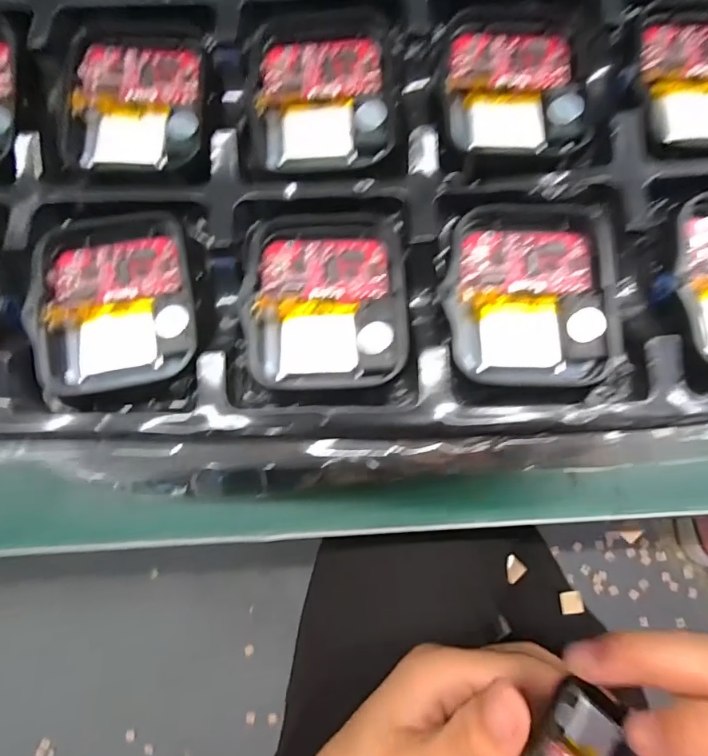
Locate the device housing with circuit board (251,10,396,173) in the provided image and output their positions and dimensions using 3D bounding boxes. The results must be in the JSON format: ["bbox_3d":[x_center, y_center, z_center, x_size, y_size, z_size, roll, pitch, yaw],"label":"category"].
[{"bbox_3d":[-0.008,-0.075,0.122,0.036,0.007,0.043,-2,76,1],"label":"device housing with circuit board"}]

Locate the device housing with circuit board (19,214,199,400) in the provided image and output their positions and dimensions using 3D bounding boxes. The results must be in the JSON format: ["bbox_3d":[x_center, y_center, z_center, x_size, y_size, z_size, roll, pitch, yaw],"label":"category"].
[{"bbox_3d":[-0.058,-0.019,0.113,0.037,0.007,0.042,-12,76,-2],"label":"device housing with circuit board"}]

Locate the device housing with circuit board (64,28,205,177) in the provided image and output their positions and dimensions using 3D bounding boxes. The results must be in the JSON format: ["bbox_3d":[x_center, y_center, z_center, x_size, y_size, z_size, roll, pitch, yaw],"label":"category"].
[{"bbox_3d":[-0.057,-0.075,0.123,0.042,0.005,0.042,0,82,-1],"label":"device housing with circuit board"}]

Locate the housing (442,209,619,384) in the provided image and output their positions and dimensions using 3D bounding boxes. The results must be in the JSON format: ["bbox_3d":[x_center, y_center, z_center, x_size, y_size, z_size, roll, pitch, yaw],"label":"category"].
[{"bbox_3d":[0.041,-0.020,0.109,0.038,0.010,0.042,-1,76,1],"label":"housing"}]

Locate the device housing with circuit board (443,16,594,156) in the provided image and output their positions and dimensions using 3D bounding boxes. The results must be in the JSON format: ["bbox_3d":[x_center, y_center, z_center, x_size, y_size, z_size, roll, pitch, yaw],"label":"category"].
[{"bbox_3d":[0.041,-0.076,0.121,0.036,0.006,0.040,5,76,3],"label":"device housing with circuit board"}]

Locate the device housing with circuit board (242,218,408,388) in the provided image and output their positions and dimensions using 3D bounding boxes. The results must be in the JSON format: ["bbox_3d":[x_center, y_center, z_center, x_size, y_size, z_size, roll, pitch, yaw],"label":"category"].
[{"bbox_3d":[-0.006,-0.019,0.112,0.037,0.005,0.043,-1,76,1],"label":"device housing with circuit board"}]

